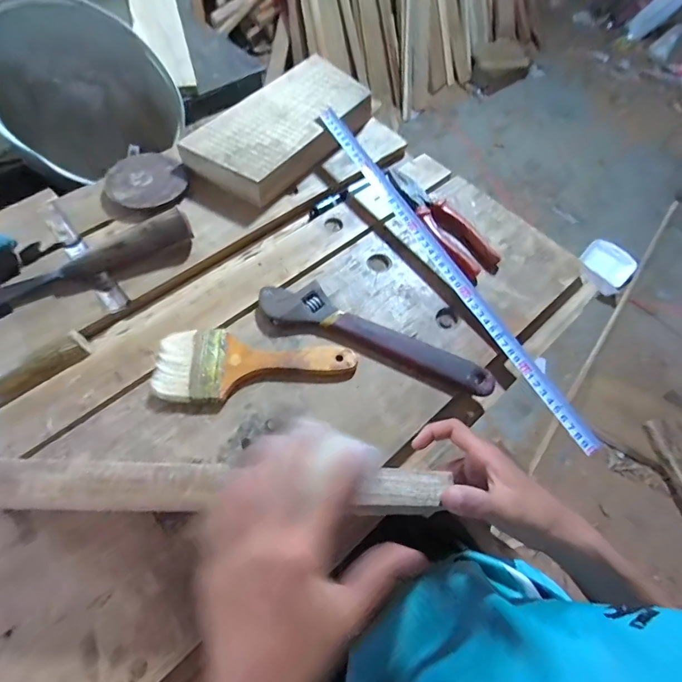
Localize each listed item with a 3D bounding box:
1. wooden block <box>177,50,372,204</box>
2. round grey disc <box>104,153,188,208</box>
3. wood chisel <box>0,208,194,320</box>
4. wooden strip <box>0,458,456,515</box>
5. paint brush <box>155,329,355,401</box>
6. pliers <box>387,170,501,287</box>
[{"bbox_3d":[-0.066,-0.281,0.518,0.135,0.043,0.260,35,65,16],"label":"wooden block"},{"bbox_3d":[-0.238,-0.195,0.476,0.085,0.008,0.089,1,61,-2],"label":"round grey disc"},{"bbox_3d":[-0.280,-0.076,0.404,0.253,0.041,0.035,-25,65,-15],"label":"wood chisel"},{"bbox_3d":[-0.093,0.095,0.255,0.323,0.013,0.030,2,61,-2],"label":"wooden strip"},{"bbox_3d":[-0.079,0.024,0.375,0.184,0.016,0.069,0,61,-2],"label":"paint brush"},{"bbox_3d":[0.117,-0.146,0.474,0.057,0.021,0.181,-28,66,-16],"label":"pliers"}]

